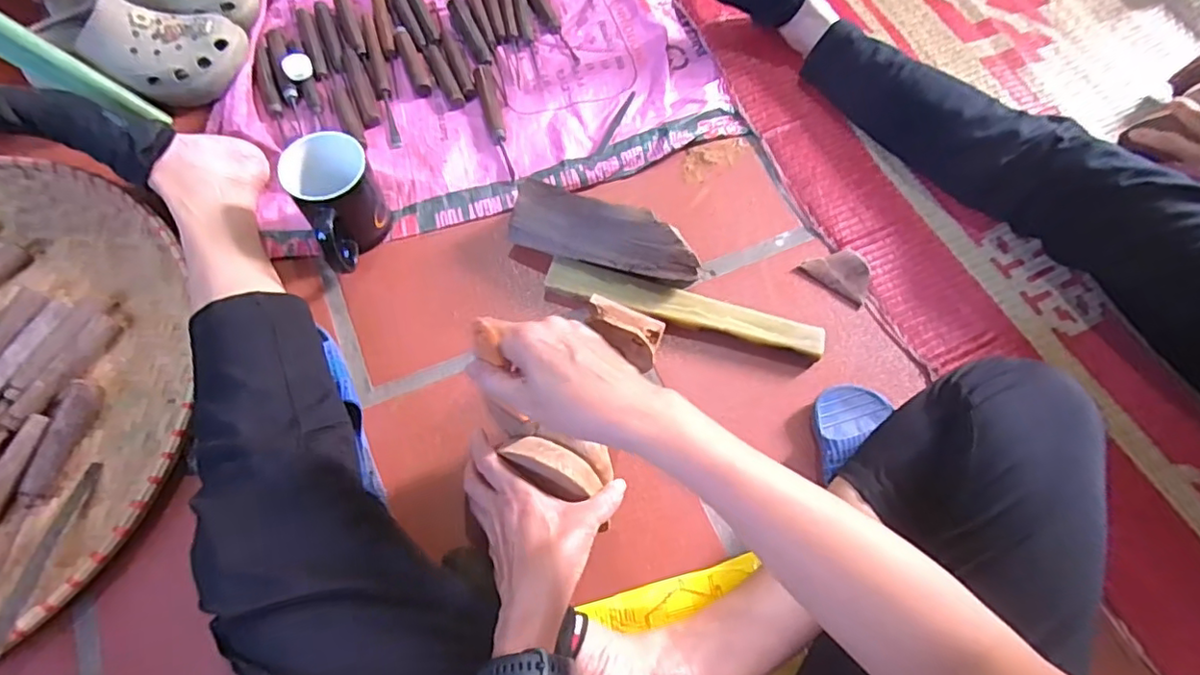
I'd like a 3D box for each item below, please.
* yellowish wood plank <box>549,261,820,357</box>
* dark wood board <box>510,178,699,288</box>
[{"bbox_3d":[0.085,-0.029,0.612,0.280,0.022,0.040,14,66,3],"label":"yellowish wood plank"},{"bbox_3d":[0.006,-0.104,0.605,0.193,0.068,0.024,17,26,6],"label":"dark wood board"}]

